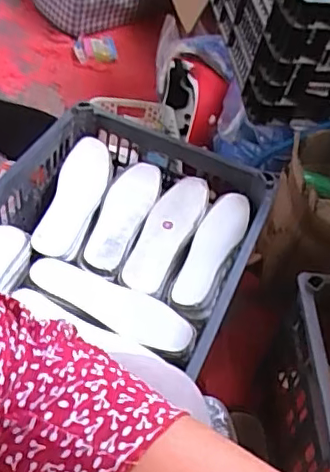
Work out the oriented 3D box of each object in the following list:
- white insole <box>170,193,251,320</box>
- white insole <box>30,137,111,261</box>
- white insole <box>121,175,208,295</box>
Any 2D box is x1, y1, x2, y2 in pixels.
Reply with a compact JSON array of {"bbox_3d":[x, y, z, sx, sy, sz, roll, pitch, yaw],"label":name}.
[{"bbox_3d":[0.068,0.020,0.800,0.061,0.019,0.215,20,50,10],"label":"white insole"},{"bbox_3d":[-0.135,-0.058,0.843,0.074,0.019,0.232,10,49,1],"label":"white insole"},{"bbox_3d":[0.002,-0.005,0.827,0.073,0.020,0.223,19,50,9],"label":"white insole"}]

